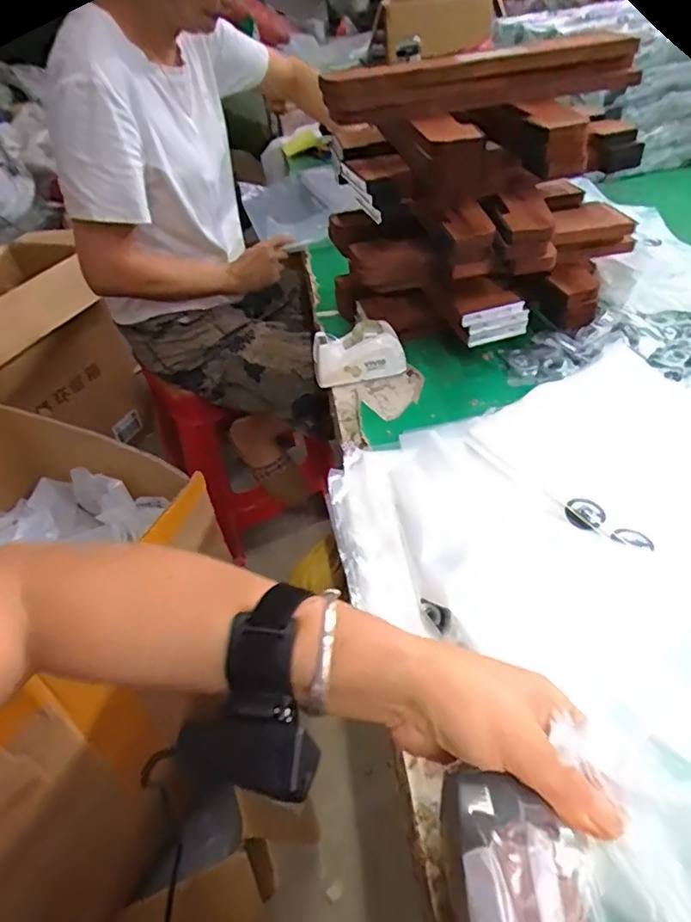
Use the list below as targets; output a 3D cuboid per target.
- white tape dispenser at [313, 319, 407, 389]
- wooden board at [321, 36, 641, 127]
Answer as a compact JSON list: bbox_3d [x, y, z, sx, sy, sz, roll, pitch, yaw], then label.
[{"bbox_3d":[0.016,-0.138,0.751,0.118,0.056,0.055,-8,41,-1],"label":"white tape dispenser"},{"bbox_3d":[0.160,-0.444,0.687,0.366,0.062,0.044,-8,41,0],"label":"wooden board"}]

